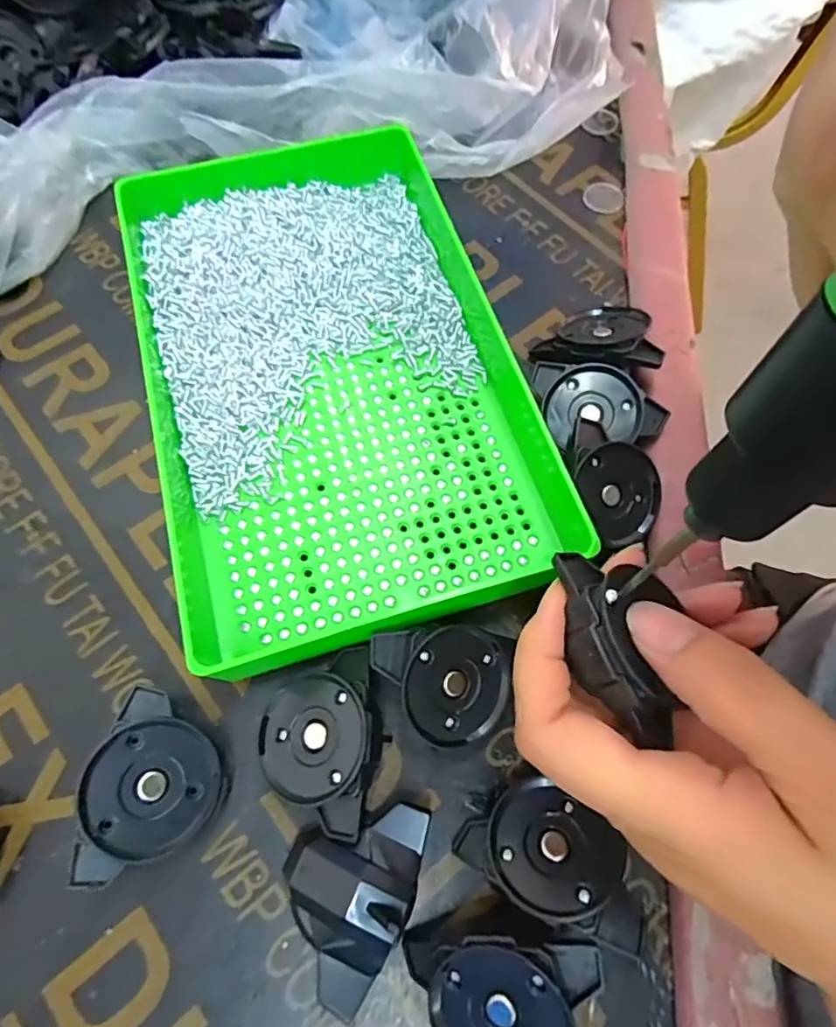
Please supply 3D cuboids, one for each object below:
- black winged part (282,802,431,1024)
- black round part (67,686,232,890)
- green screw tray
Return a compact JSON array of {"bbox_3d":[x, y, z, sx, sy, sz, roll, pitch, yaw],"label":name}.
[{"bbox_3d":[-0.023,0.121,0.186,0.041,0.020,0.058,27,70,9],"label":"black winged part"},{"bbox_3d":[-0.095,0.090,0.195,0.048,0.017,0.052,-15,77,-31],"label":"black round part"},{"bbox_3d":[-0.039,-0.067,0.260,0.160,0.029,0.239,-14,69,-7],"label":"green screw tray"}]

